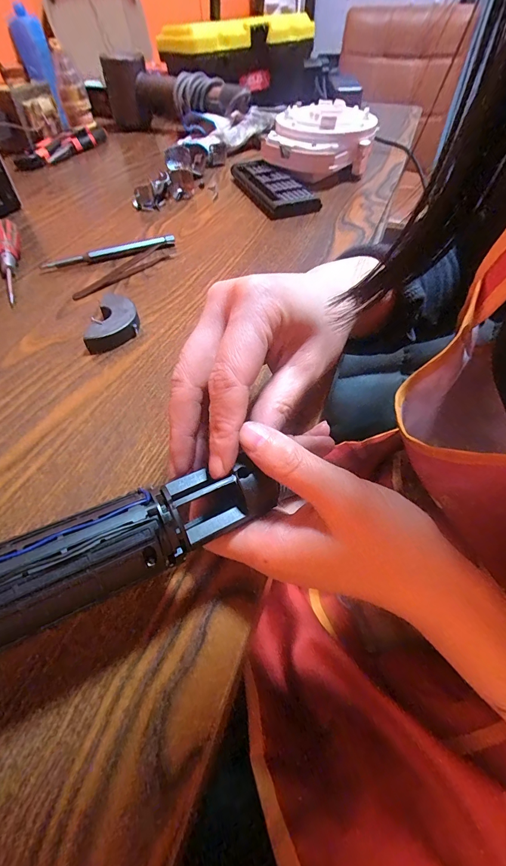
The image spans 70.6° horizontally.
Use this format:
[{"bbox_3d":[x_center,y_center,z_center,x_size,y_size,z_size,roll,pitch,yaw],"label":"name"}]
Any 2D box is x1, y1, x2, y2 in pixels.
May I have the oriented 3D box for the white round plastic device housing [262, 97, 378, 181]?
[{"bbox_3d":[0.093,-0.407,0.504,0.142,0.070,0.137,11,53,9],"label":"white round plastic device housing"}]

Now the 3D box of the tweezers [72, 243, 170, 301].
[{"bbox_3d":[-0.131,-0.164,0.361,0.024,0.007,0.113,32,59,23],"label":"tweezers"}]

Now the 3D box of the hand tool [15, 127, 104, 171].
[{"bbox_3d":[-0.316,-0.485,0.605,0.055,0.028,0.190,30,59,22],"label":"hand tool"}]

